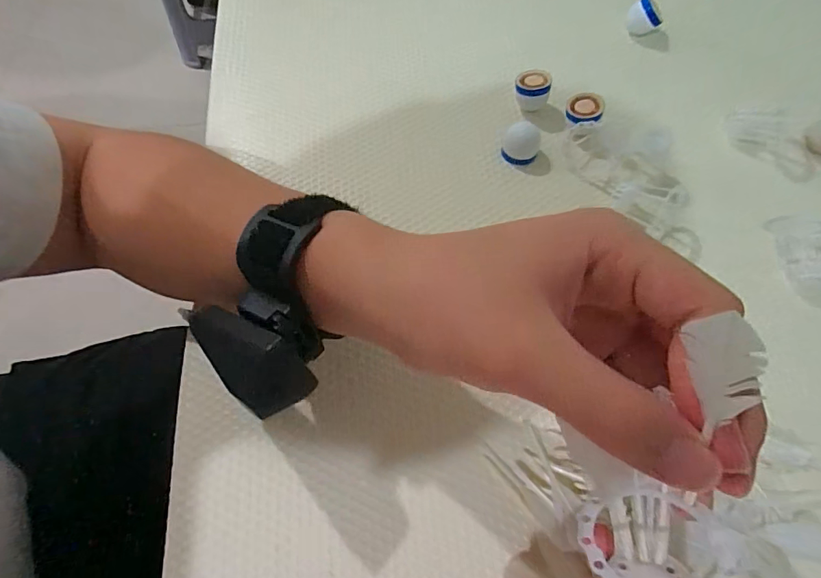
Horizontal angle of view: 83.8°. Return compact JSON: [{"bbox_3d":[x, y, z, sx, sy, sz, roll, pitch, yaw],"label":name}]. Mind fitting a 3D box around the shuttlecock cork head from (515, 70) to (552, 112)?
[{"bbox_3d":[0.095,-0.155,0.359,0.026,0.022,0.021,10,64,7],"label":"shuttlecock cork head"}]

